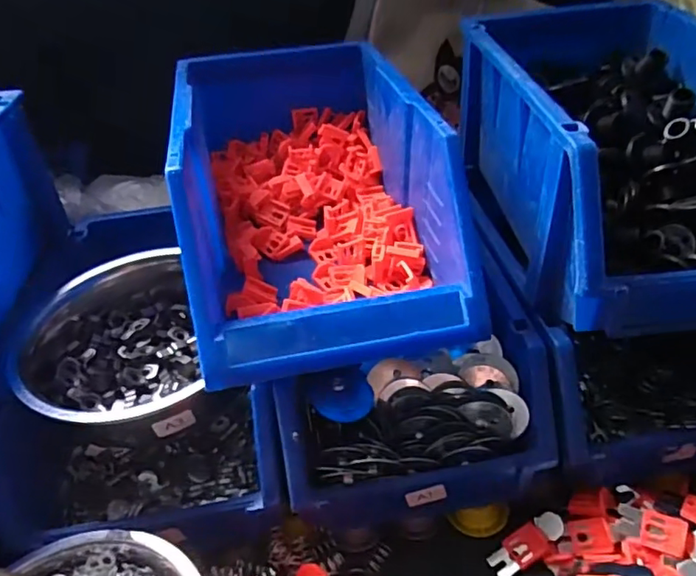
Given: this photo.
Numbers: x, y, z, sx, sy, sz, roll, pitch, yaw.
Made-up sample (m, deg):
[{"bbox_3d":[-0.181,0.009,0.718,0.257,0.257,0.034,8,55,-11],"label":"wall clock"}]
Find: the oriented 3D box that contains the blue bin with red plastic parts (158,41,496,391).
[{"bbox_3d":[-0.032,-0.088,0.477,0.194,0.128,0.341,-11,37,-6],"label":"blue bin with red plastic parts"}]

